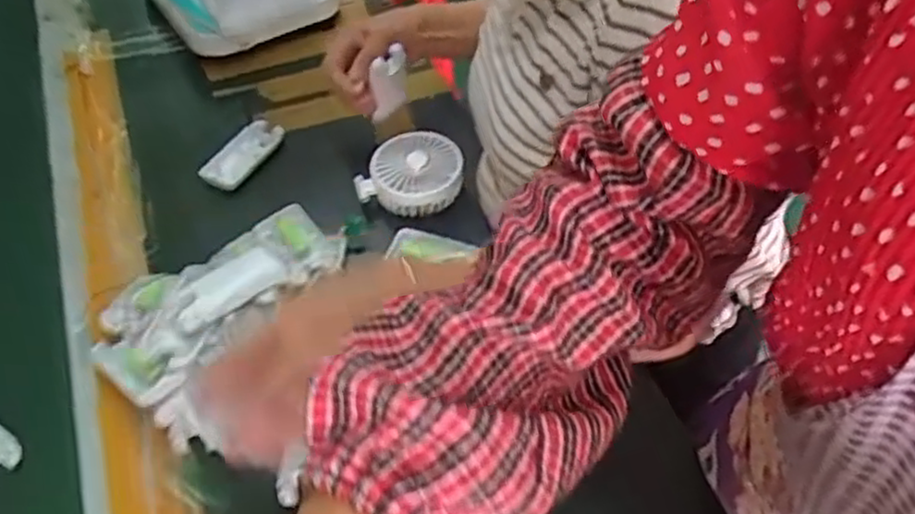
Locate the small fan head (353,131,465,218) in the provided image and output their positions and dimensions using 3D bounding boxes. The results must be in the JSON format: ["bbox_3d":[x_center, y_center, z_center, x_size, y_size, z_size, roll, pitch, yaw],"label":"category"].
[{"bbox_3d":[-0.047,-0.086,0.711,0.103,0.038,0.081,-1,48,-1],"label":"small fan head"}]

